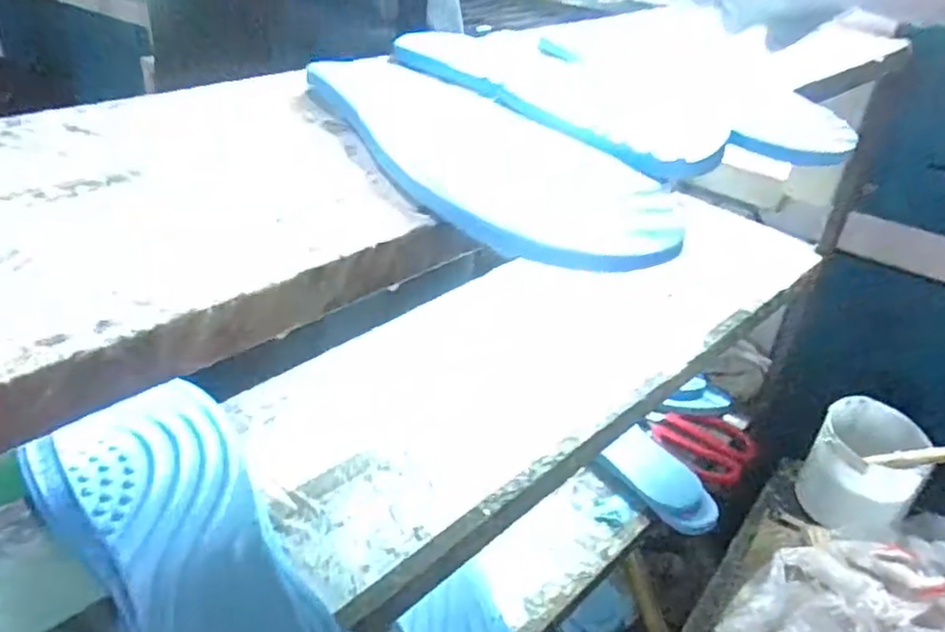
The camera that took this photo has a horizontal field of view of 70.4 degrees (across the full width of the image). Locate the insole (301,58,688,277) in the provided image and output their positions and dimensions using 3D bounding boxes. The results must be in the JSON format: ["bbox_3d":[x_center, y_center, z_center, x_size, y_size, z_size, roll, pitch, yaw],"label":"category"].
[{"bbox_3d":[-0.008,-0.087,0.316,0.089,0.008,0.258,-14,38,-25],"label":"insole"}]

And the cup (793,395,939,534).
[{"bbox_3d":[0.360,0.145,0.620,0.105,0.085,0.093,-25,44,-37],"label":"cup"}]

